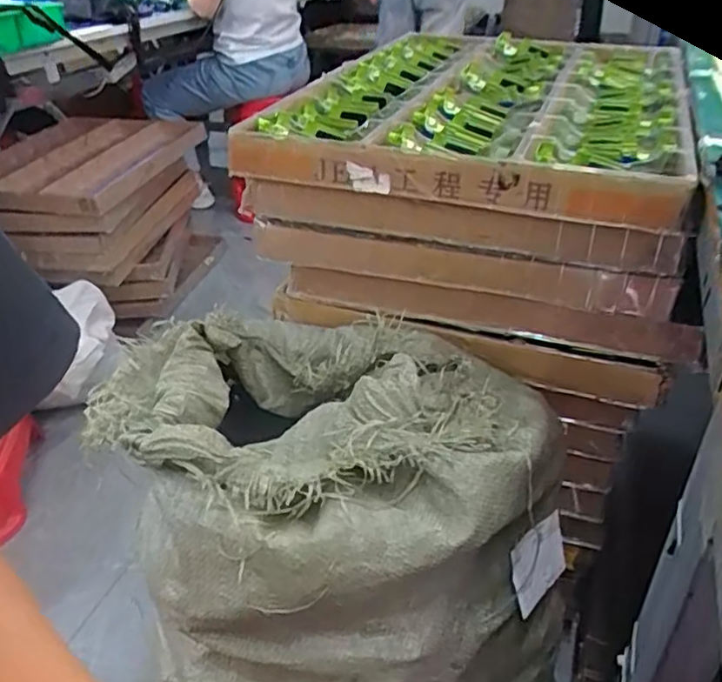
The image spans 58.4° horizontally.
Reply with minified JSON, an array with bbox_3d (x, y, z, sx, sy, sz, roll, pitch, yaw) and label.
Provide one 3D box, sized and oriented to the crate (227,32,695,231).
[{"bbox_3d":[0.179,-0.317,0.843,0.429,0.064,0.640,11,35,17],"label":"crate"}]

